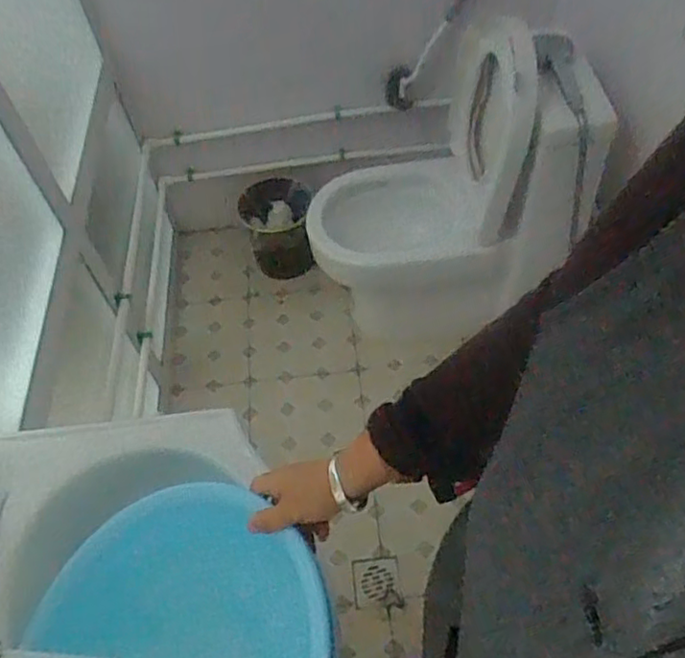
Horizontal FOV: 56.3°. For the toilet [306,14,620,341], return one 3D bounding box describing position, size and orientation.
[{"bbox_3d":[0.225,-0.335,1.572,0.584,0.731,0.430,-7,54,0],"label":"toilet"}]

